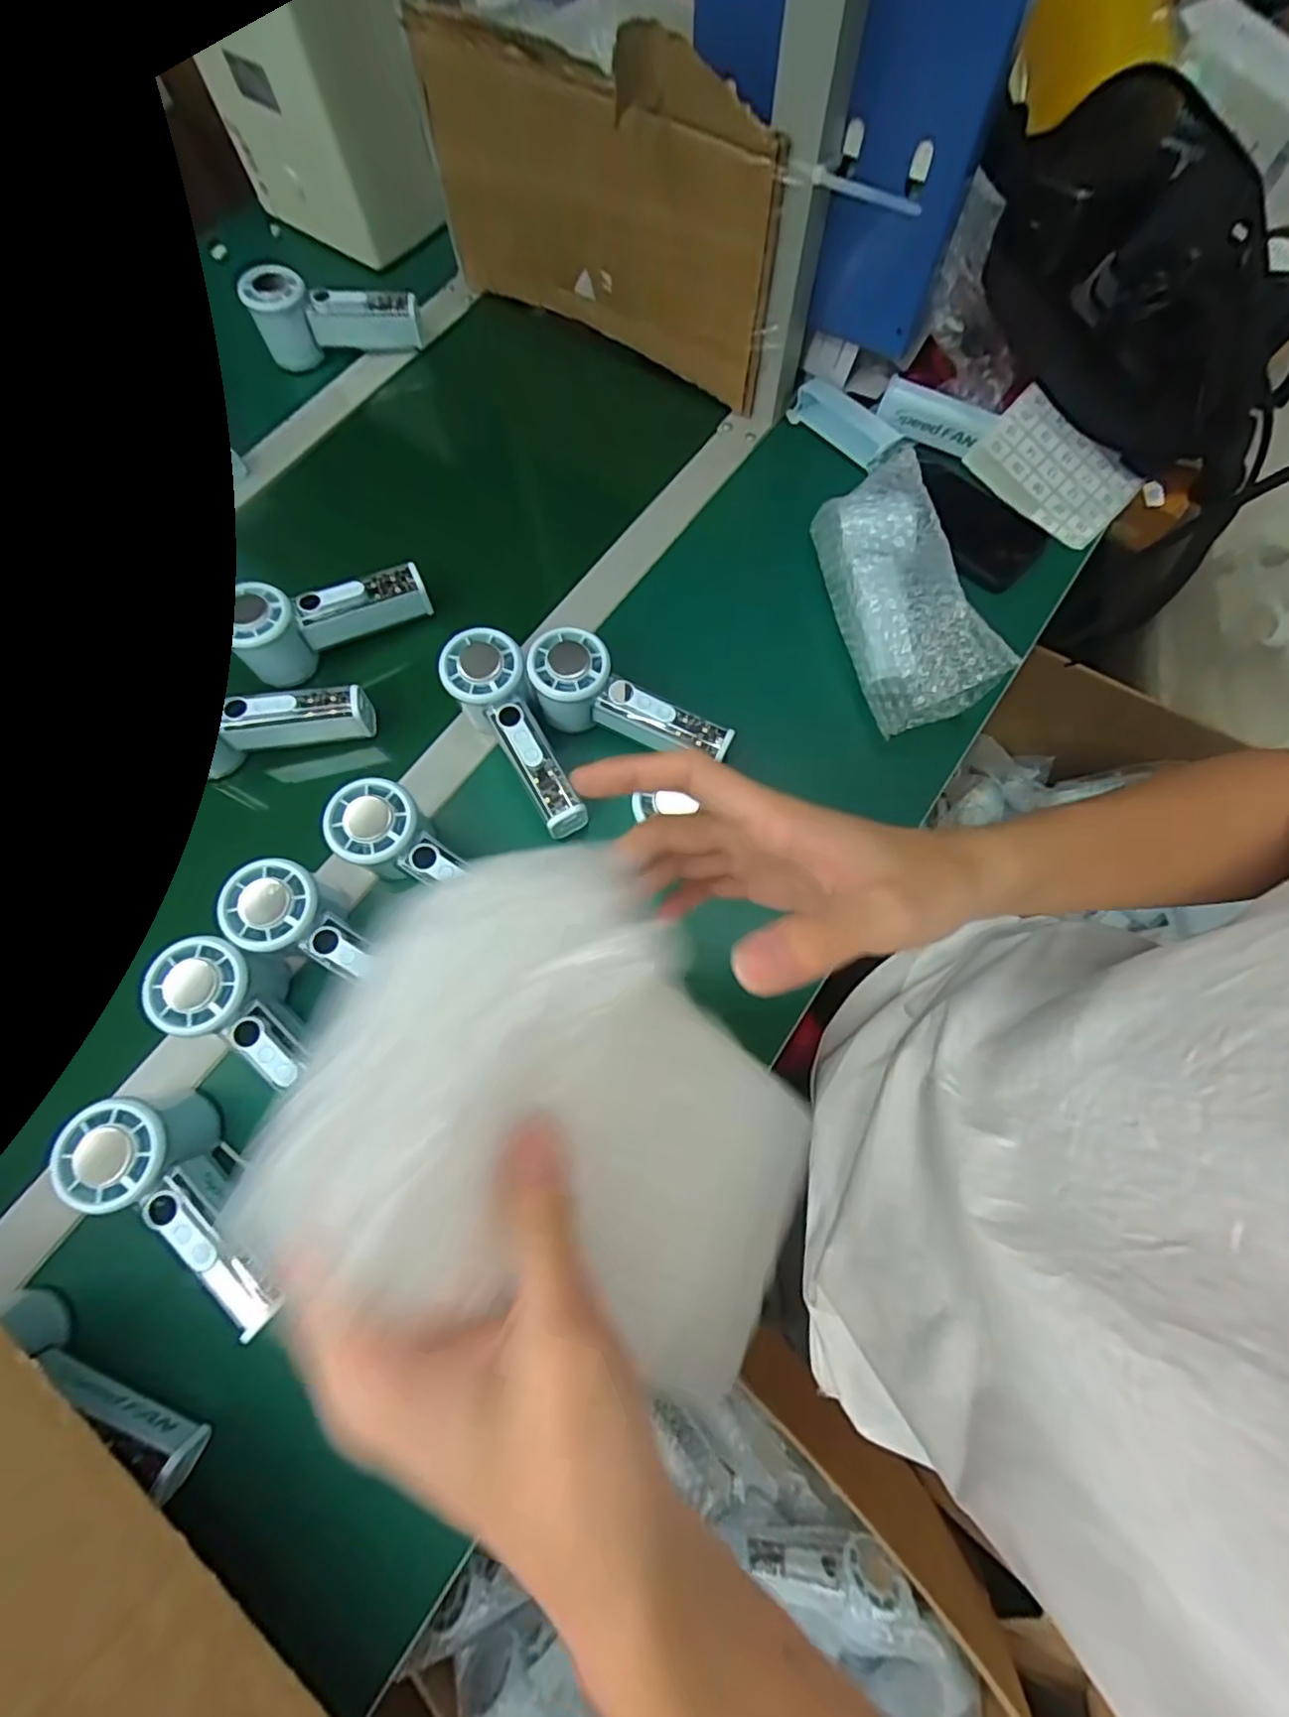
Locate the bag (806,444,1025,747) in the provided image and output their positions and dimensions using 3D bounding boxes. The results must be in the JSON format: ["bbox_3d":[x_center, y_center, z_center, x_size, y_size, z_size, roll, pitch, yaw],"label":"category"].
[{"bbox_3d":[0.190,-0.200,0.457,0.071,0.068,0.199,-11,72,-2],"label":"bag"}]

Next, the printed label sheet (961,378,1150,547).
[{"bbox_3d":[0.347,-0.327,0.517,0.132,0.015,0.073,31,108,-1],"label":"printed label sheet"}]

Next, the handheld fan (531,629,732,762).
[{"bbox_3d":[-0.009,-0.115,0.437,0.146,0.050,0.054,17,73,7],"label":"handheld fan"}]

